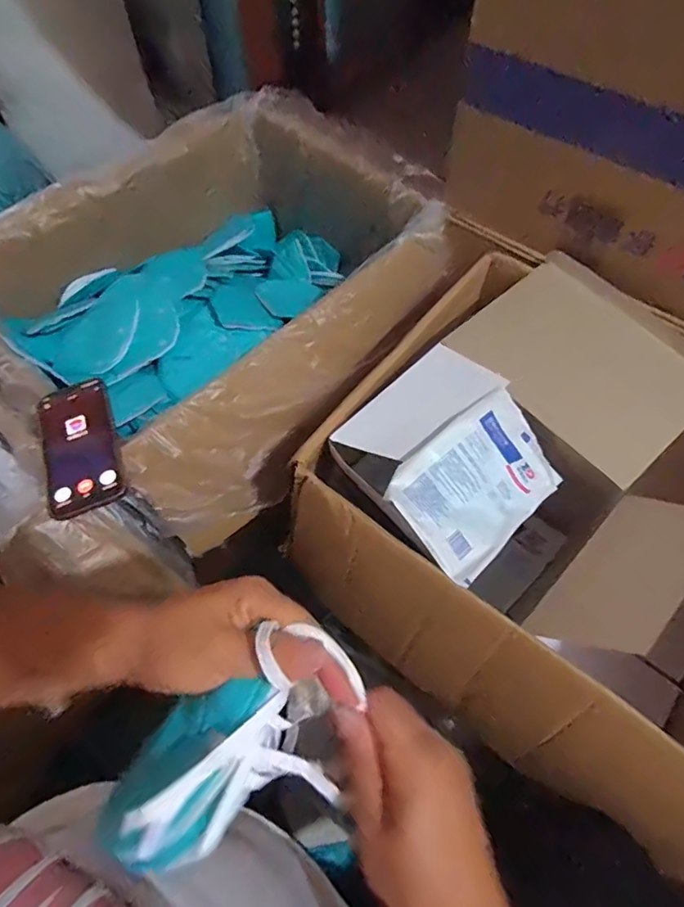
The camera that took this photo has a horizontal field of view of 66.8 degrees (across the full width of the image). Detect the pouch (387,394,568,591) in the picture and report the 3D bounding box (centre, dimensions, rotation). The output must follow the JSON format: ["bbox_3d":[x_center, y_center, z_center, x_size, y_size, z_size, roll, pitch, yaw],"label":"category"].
[{"bbox_3d":[0.142,0.027,0.531,0.193,0.013,0.124,-36,86,-29],"label":"pouch"}]

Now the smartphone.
[{"bbox_3d":[-0.275,-0.010,0.540,0.078,0.012,0.156,-21,62,-4],"label":"smartphone"}]

